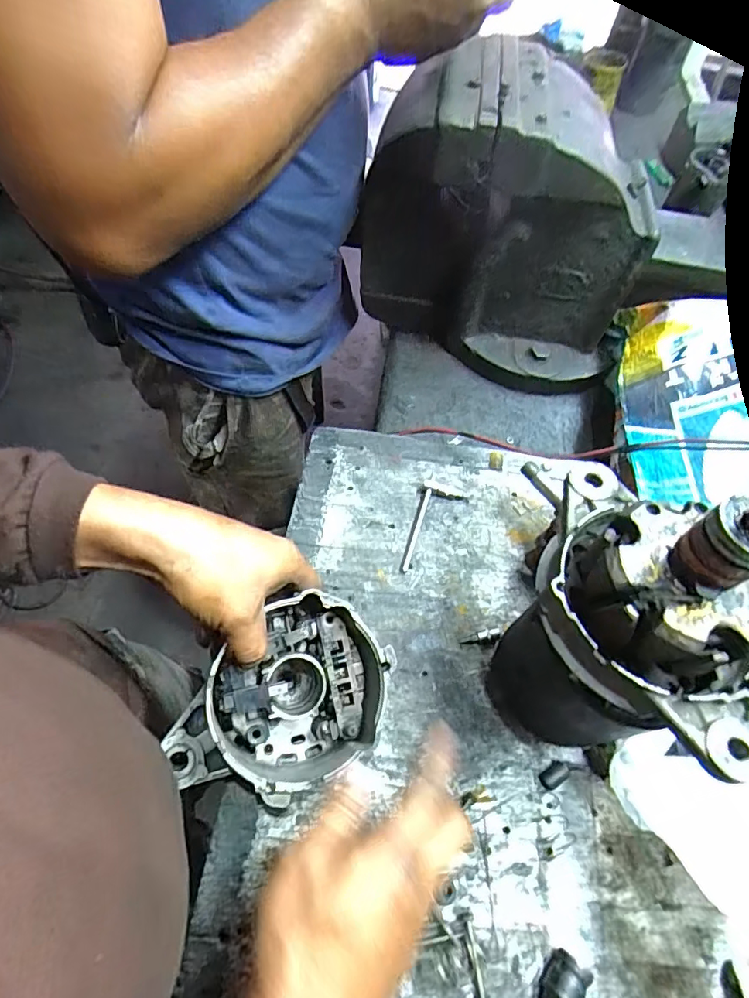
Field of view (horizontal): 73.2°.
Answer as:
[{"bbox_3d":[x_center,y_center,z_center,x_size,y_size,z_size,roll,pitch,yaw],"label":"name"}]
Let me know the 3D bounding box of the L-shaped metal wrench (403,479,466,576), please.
[{"bbox_3d":[0.061,0.030,0.495,0.046,0.006,0.101,15,60,5],"label":"L-shaped metal wrench"}]

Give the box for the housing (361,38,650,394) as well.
[{"bbox_3d":[0.151,-0.302,0.563,0.305,0.258,0.174,17,60,6],"label":"housing"}]

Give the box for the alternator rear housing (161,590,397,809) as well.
[{"bbox_3d":[-0.064,0.150,0.363,0.116,0.068,0.157,43,75,1],"label":"alternator rear housing"}]

